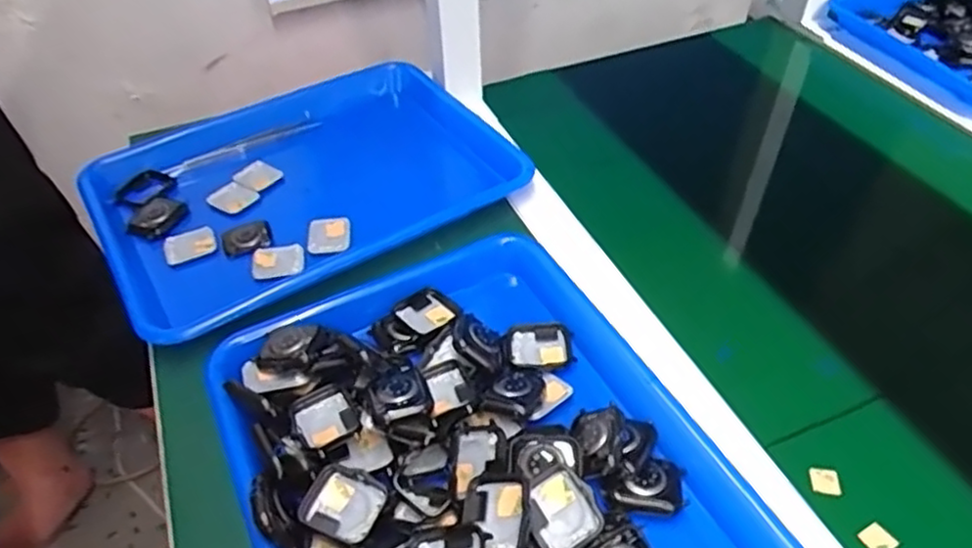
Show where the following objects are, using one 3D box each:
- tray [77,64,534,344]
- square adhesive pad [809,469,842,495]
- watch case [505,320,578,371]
[{"bbox_3d":[-0.157,-0.075,0.617,0.342,0.064,0.256,-26,49,-20],"label":"tray"},{"bbox_3d":[0.205,0.125,0.413,0.017,0.004,0.016,2,45,6],"label":"square adhesive pad"},{"bbox_3d":[0.037,0.052,0.475,0.047,0.013,0.039,-6,45,-2],"label":"watch case"}]

